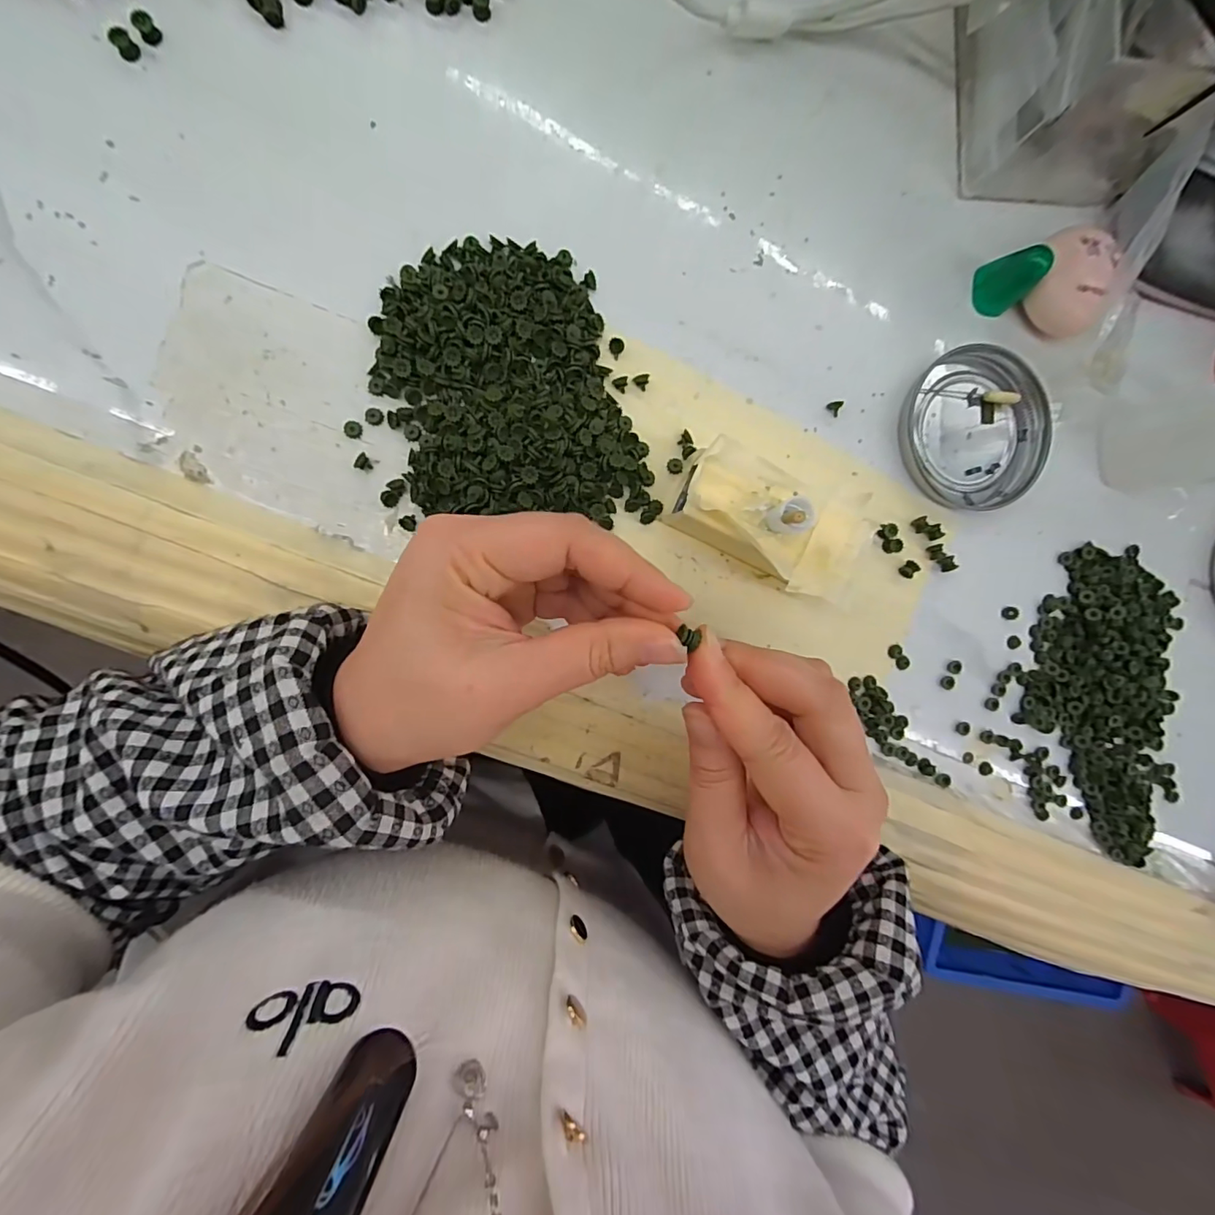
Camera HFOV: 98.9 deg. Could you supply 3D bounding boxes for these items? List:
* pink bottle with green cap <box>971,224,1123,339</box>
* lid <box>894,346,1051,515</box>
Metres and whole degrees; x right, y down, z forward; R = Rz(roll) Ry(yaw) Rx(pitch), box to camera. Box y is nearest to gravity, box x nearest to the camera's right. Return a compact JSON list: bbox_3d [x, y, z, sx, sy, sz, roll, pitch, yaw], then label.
[{"bbox_3d":[0.217,-0.156,0.255,0.052,0.026,0.047,-24,96,-7],"label":"pink bottle with green cap"},{"bbox_3d":[0.186,-0.089,0.262,0.076,0.008,0.076,0,93,-9],"label":"lid"}]

